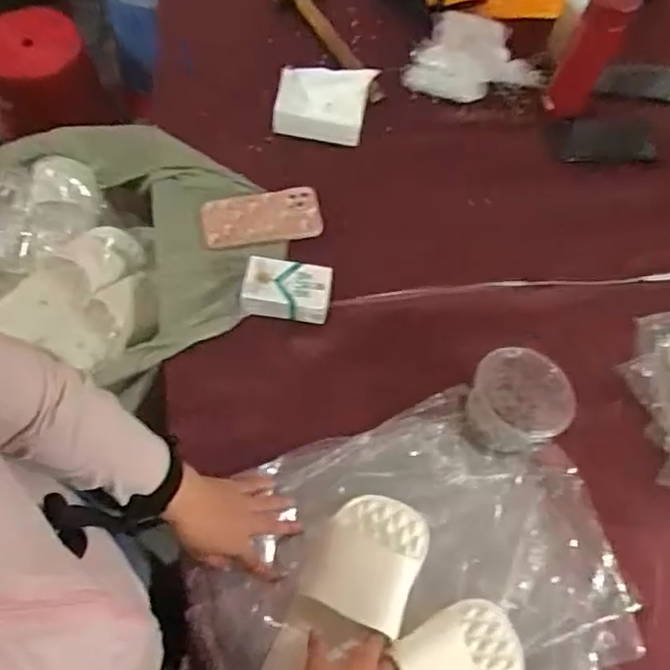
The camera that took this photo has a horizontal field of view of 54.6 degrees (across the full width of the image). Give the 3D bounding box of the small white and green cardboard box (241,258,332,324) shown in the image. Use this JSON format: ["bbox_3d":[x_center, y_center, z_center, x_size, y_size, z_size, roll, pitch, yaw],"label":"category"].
[{"bbox_3d":[-0.064,-0.058,0.853,0.116,0.038,0.071,10,63,1],"label":"small white and green cardboard box"}]

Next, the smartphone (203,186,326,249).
[{"bbox_3d":[-0.103,-0.165,0.916,0.165,0.018,0.079,-9,64,-9],"label":"smartphone"}]

